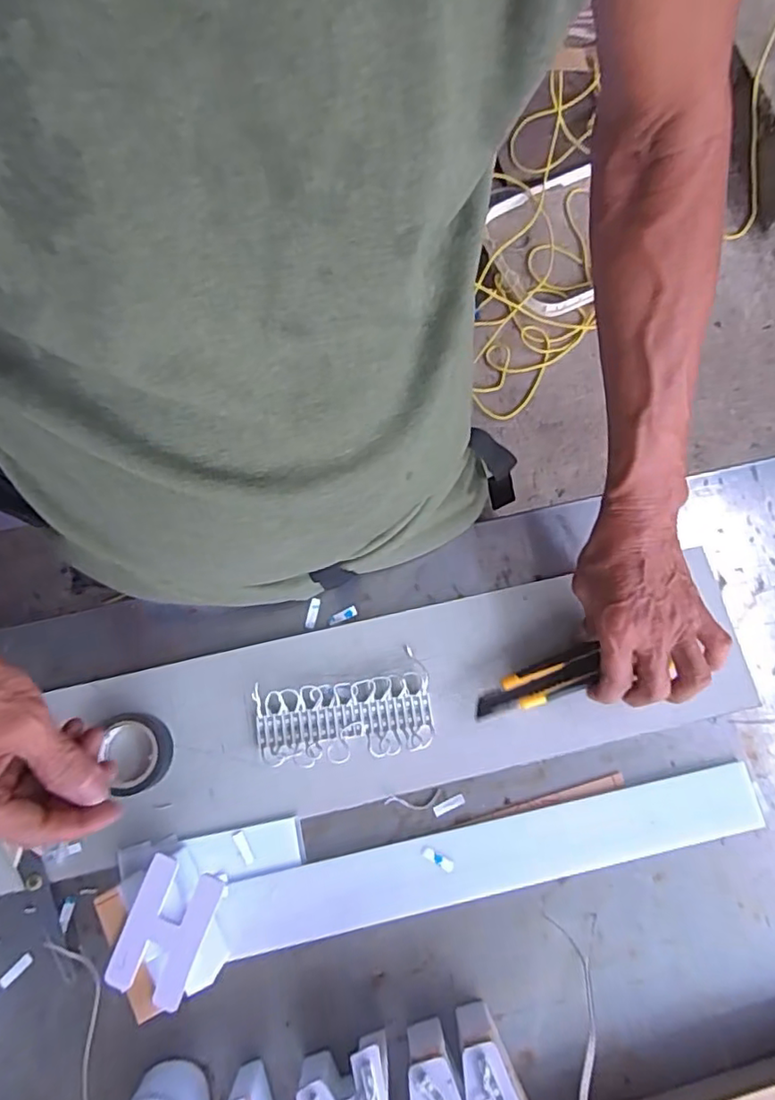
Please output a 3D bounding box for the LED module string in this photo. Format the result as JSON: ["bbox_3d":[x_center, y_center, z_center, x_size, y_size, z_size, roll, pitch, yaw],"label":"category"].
[{"bbox_3d":[-0.036,0.127,0.470,0.137,0.015,0.070,-5,77,-2],"label":"LED module string"}]

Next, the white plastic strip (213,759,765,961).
[{"bbox_3d":[0.083,0.230,0.451,0.410,0.006,0.049,-11,64,-5],"label":"white plastic strip"}]

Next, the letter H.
[{"bbox_3d":[-0.149,0.254,0.399,0.053,0.010,0.080,19,75,4],"label":"letter H"}]

